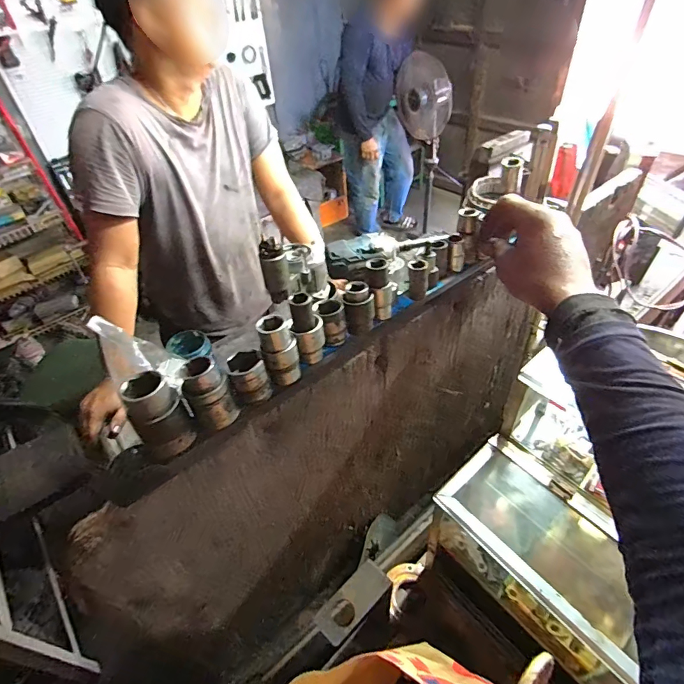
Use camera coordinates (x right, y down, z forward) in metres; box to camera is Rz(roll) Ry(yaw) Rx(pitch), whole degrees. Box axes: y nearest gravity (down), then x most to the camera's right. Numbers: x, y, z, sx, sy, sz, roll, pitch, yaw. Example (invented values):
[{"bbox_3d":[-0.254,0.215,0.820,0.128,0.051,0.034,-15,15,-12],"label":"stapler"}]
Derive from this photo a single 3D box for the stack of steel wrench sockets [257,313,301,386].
[{"bbox_3d":[-0.053,0.008,0.353,0.028,0.059,0.030,-17,45,-12],"label":"stack of steel wrench sockets"}]

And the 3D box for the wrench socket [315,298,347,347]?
[{"bbox_3d":[-0.009,-0.019,0.387,0.025,0.035,0.033,-10,44,-5],"label":"wrench socket"}]

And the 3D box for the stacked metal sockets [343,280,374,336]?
[{"bbox_3d":[0.017,-0.031,0.393,0.027,0.047,0.028,-3,44,2],"label":"stacked metal sockets"}]

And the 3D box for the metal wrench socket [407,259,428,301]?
[{"bbox_3d":[0.078,-0.063,0.423,0.019,0.038,0.019,4,45,9],"label":"metal wrench socket"}]

